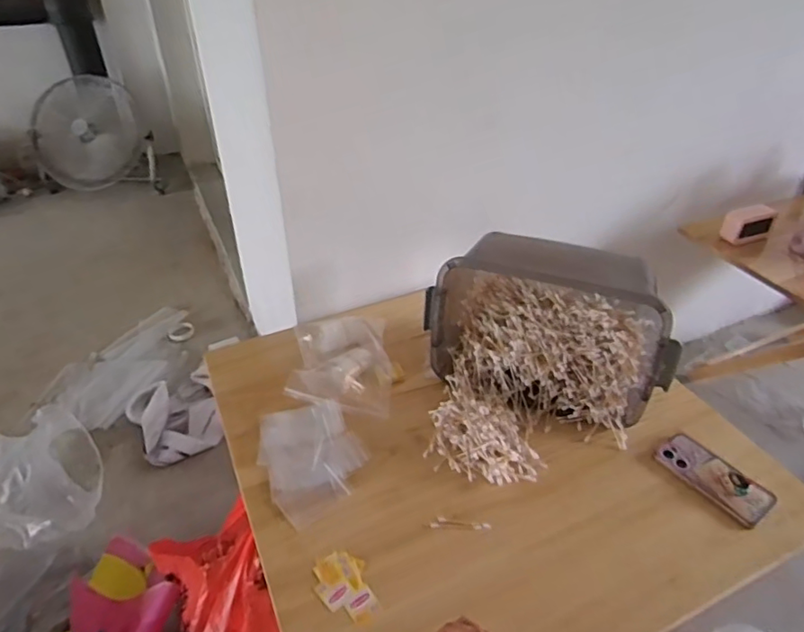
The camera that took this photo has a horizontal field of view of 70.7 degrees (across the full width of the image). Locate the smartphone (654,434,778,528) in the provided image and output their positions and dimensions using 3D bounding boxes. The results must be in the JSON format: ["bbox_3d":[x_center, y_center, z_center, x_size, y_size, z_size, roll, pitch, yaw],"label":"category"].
[{"bbox_3d":[0.481,0.246,0.875,0.085,0.012,0.161,-24,43,-28],"label":"smartphone"}]

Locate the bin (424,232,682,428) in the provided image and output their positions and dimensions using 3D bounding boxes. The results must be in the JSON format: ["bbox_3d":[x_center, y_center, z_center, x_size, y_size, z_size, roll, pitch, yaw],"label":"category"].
[{"bbox_3d":[0.256,0.011,1.002,0.405,0.235,0.225,13,39,17],"label":"bin"}]

